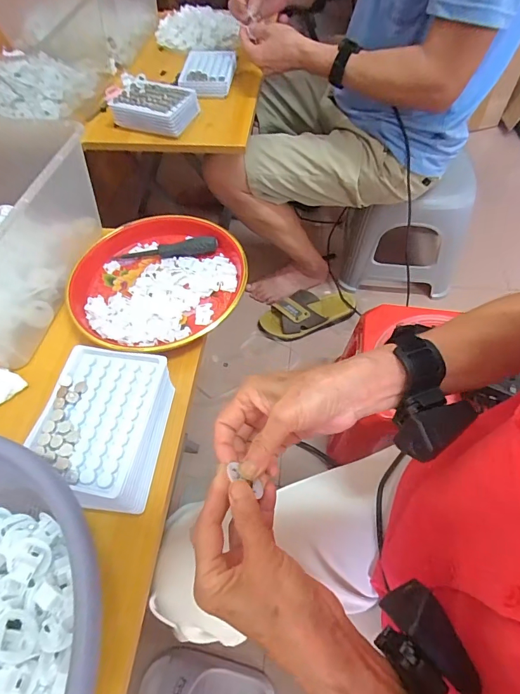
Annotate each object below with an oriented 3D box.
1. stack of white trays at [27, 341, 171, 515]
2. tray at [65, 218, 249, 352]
[{"bbox_3d":[-0.140,0.077,0.368,0.108,0.063,0.139,5,59,5],"label":"stack of white trays"},{"bbox_3d":[-0.136,-0.091,0.503,0.218,0.028,0.215,-1,58,2],"label":"tray"}]

